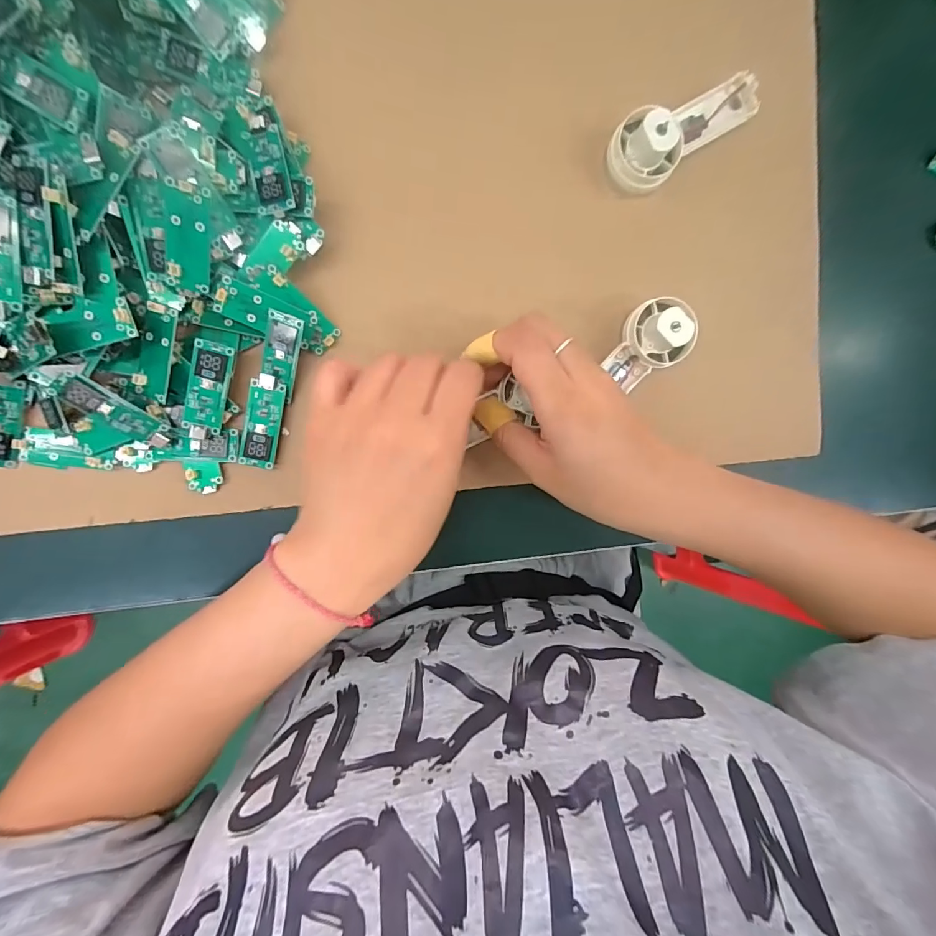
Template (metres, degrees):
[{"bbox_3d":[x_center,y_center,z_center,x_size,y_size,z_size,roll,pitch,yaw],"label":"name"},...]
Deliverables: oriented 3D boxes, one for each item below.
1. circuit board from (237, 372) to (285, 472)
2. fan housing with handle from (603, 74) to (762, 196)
[{"bbox_3d":[-0.114,-0.026,0.242,0.020,0.006,0.050,11,91,-8],"label":"circuit board"},{"bbox_3d":[0.125,-0.197,0.247,0.094,0.028,0.036,-35,97,-5],"label":"fan housing with handle"}]

